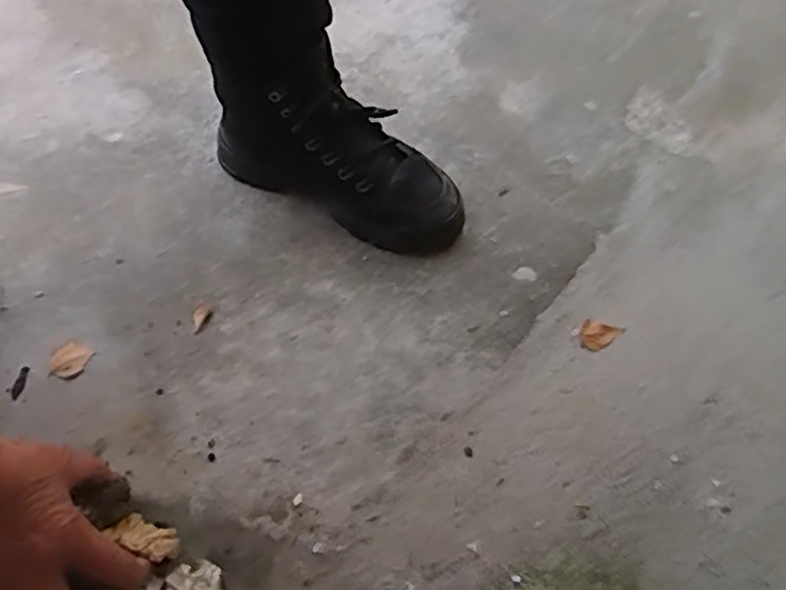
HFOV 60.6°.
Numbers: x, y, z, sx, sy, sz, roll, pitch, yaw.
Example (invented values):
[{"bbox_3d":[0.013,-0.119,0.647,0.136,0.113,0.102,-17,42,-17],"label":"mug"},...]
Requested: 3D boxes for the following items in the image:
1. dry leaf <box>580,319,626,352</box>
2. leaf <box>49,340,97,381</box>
[{"bbox_3d":[0.169,0.035,0.547,0.032,0.005,0.027,16,61,13],"label":"dry leaf"},{"bbox_3d":[-0.270,0.054,0.563,0.034,0.004,0.034,20,62,15],"label":"leaf"}]

